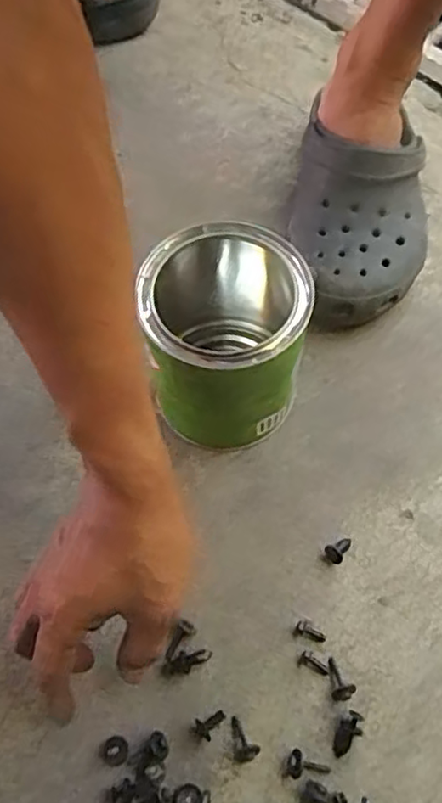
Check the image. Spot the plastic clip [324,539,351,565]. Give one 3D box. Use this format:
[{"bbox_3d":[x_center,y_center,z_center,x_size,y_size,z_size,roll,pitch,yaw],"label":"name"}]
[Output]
[{"bbox_3d":[0.083,0.102,0.447,0.021,0.011,0.014,-38,68,-18],"label":"plastic clip"}]

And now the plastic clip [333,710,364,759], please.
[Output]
[{"bbox_3d":[0.078,0.205,0.396,0.013,0.006,0.028,29,81,15],"label":"plastic clip"}]

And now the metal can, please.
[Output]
[{"bbox_3d":[0.006,-0.042,0.450,0.100,0.135,0.112,10,65,5],"label":"metal can"}]

